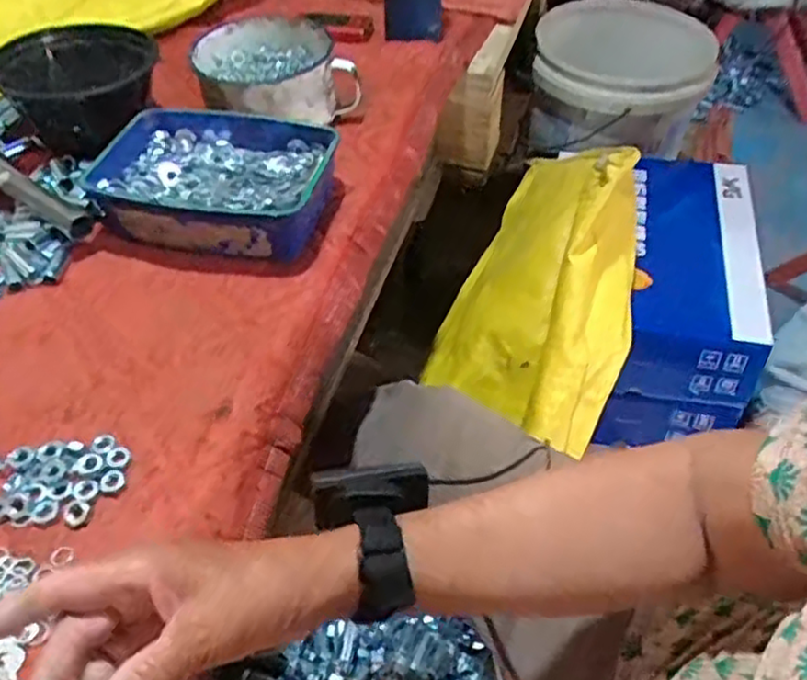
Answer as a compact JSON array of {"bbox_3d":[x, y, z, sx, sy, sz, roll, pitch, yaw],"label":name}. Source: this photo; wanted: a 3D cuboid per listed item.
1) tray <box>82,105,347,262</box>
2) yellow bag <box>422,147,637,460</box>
[{"bbox_3d":[-0.174,-0.144,0.664,0.215,0.062,0.145,7,47,7],"label":"tray"},{"bbox_3d":[0.174,-0.094,0.926,0.245,0.295,0.384,12,47,10],"label":"yellow bag"}]

